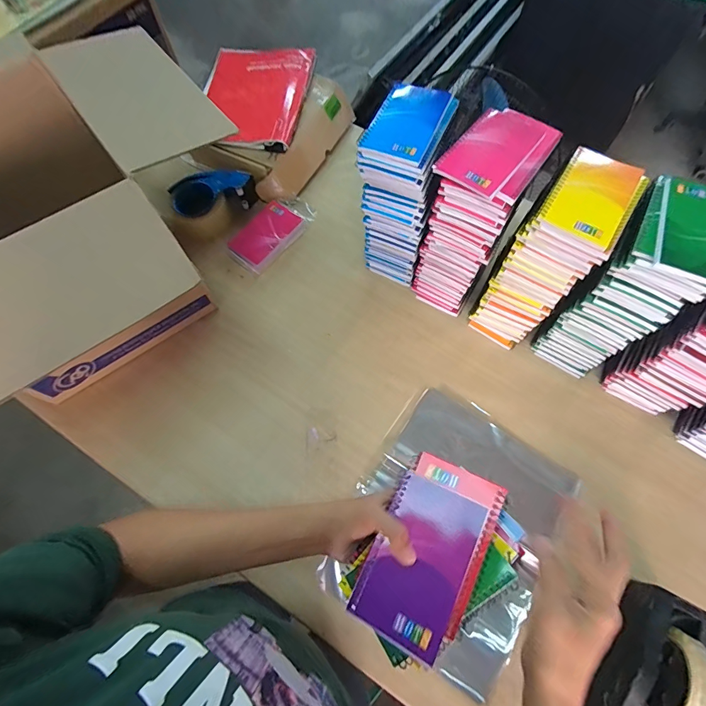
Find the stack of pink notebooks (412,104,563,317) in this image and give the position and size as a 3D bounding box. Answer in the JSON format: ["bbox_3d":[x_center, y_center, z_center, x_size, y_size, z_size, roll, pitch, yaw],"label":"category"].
[{"bbox_3d":[0.178,-0.193,0.588,0.102,0.273,0.144,31,71,13],"label":"stack of pink notebooks"}]

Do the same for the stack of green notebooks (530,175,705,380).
[{"bbox_3d":[0.379,-0.085,0.553,0.104,0.275,0.138,28,71,12],"label":"stack of green notebooks"}]

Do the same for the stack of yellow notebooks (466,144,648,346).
[{"bbox_3d":[0.277,-0.129,0.564,0.090,0.262,0.139,34,72,14],"label":"stack of yellow notebooks"}]

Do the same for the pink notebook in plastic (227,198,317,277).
[{"bbox_3d":[-0.157,-0.233,0.730,0.098,0.025,0.174,38,73,15],"label":"pink notebook in plastic"}]

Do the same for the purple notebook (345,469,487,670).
[{"bbox_3d":[0.057,0.180,0.335,0.080,0.004,0.128,20,75,25],"label":"purple notebook"}]

